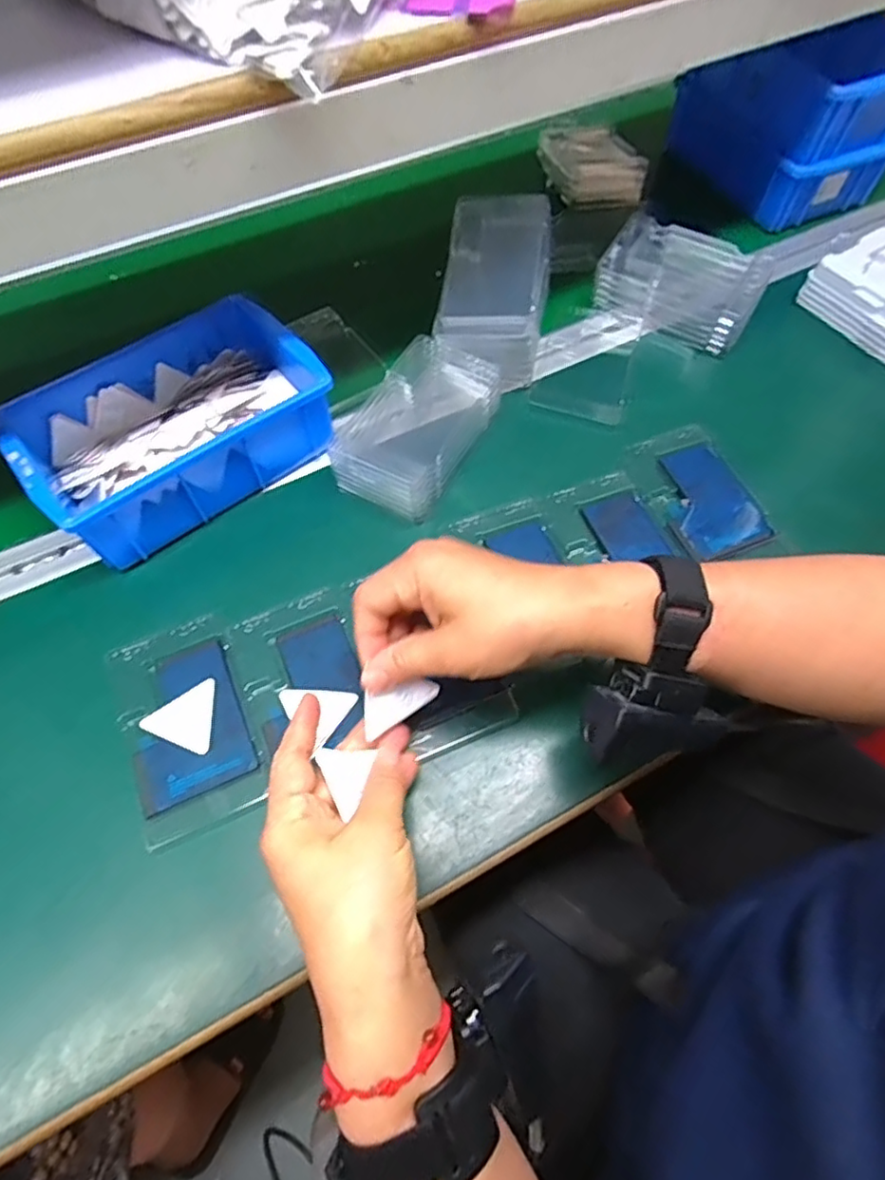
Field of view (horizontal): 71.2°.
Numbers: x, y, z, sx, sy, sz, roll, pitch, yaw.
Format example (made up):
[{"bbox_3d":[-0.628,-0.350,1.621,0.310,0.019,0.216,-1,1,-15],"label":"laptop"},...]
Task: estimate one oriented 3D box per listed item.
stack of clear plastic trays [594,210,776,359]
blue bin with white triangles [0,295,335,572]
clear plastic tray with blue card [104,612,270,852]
[{"bbox_3d":[0.210,-0.266,0.546,0.132,0.060,0.097,25,64,14],"label":"stack of clear plastic trays"},{"bbox_3d":[-0.193,-0.120,0.445,0.197,0.061,0.137,-37,66,-18],"label":"blue bin with white triangles"},{"bbox_3d":[-0.153,0.078,0.372,0.075,0.008,0.124,-22,62,-11],"label":"clear plastic tray with blue card"}]

